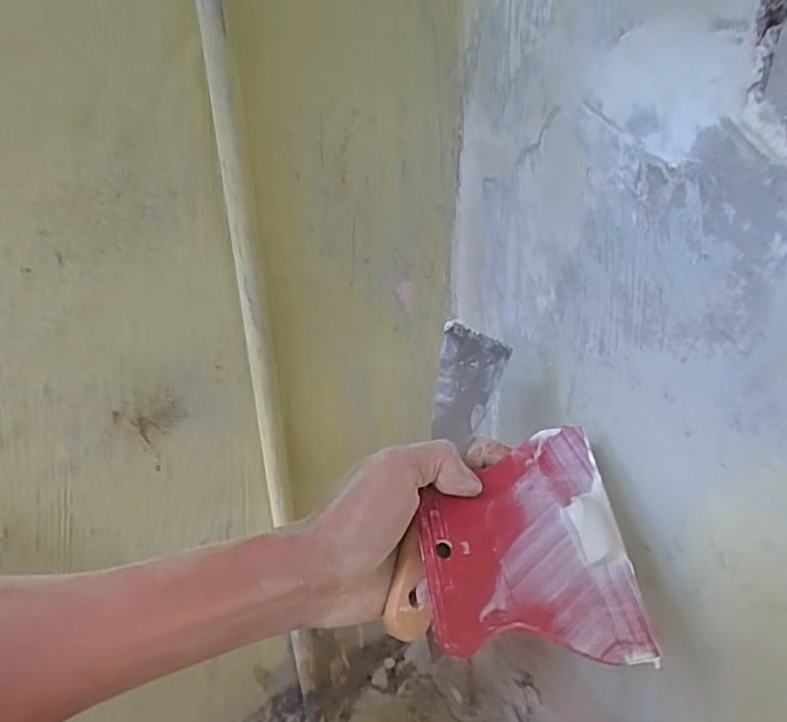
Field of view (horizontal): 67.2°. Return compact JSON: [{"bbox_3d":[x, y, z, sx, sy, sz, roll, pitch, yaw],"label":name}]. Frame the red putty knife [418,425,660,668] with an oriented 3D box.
[{"bbox_3d":[0.070,0.095,0.313,0.109,0.012,0.119,-3,59,-10],"label":"red putty knife"}]

